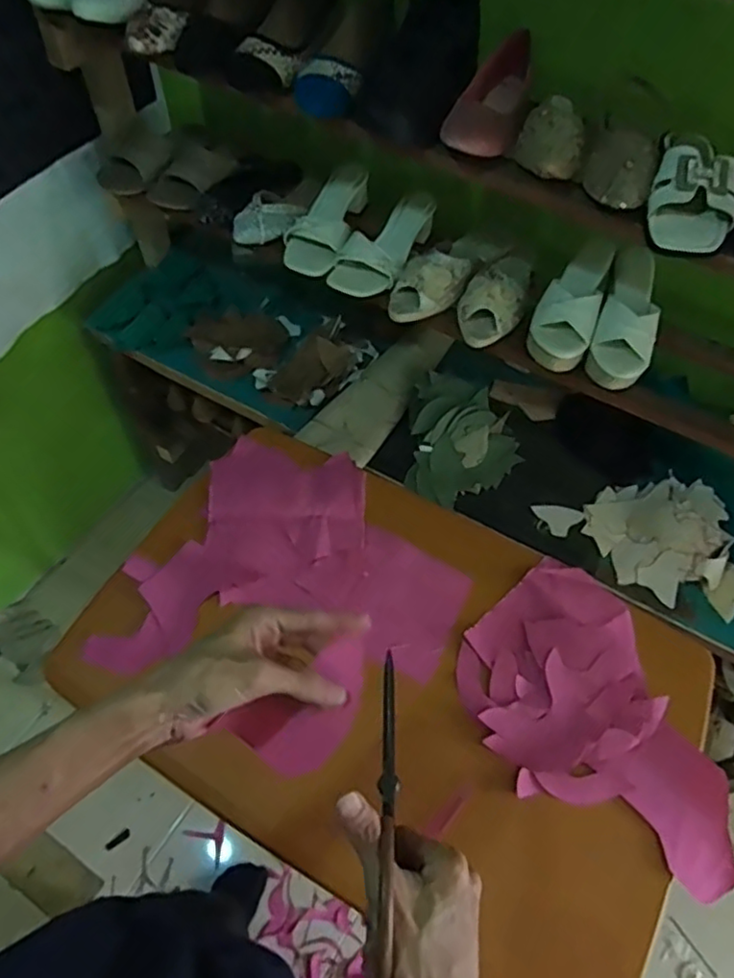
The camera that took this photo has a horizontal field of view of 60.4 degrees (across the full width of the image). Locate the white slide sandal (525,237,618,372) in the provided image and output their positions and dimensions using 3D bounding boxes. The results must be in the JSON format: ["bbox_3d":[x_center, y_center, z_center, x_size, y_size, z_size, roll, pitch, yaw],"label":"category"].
[{"bbox_3d":[0.290,-0.267,0.903,0.083,0.060,0.211,19,58,10],"label":"white slide sandal"}]

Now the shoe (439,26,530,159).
[{"bbox_3d":[0.151,-0.468,0.750,0.074,0.059,0.214,18,58,9],"label":"shoe"}]

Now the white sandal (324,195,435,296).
[{"bbox_3d":[0.037,-0.369,0.980,0.092,0.067,0.208,36,75,19],"label":"white sandal"}]

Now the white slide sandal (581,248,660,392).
[{"bbox_3d":[0.371,-0.240,0.890,0.080,0.066,0.217,20,58,10],"label":"white slide sandal"}]

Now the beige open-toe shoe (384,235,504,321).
[{"bbox_3d":[0.123,-0.336,0.950,0.087,0.057,0.239,37,63,20],"label":"beige open-toe shoe"}]

